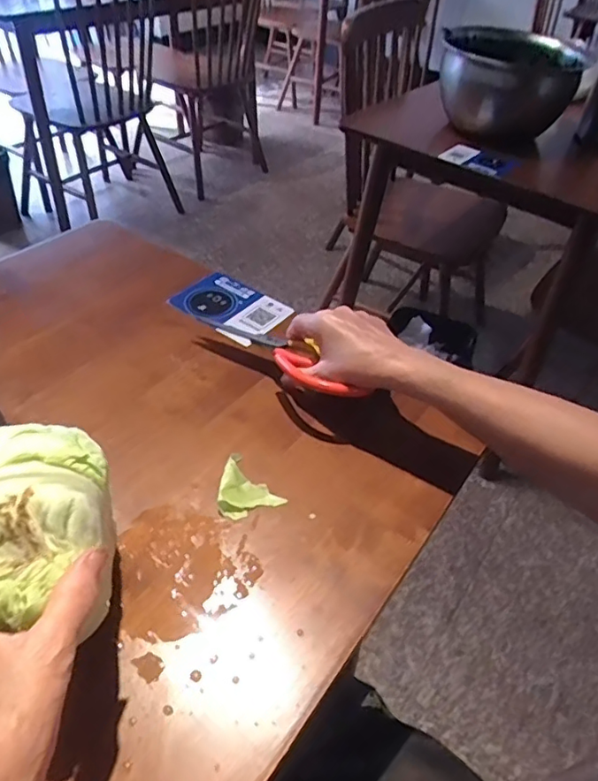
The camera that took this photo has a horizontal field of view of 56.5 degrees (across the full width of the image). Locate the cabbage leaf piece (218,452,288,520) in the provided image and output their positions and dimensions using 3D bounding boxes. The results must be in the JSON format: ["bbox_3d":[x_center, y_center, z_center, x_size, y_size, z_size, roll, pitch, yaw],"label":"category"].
[{"bbox_3d":[-0.048,0.083,0.459,0.059,0.013,0.045,36,50,27],"label":"cabbage leaf piece"}]

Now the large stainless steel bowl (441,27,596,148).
[{"bbox_3d":[0.391,-0.582,1.060,0.252,0.154,0.239,14,44,7],"label":"large stainless steel bowl"}]

